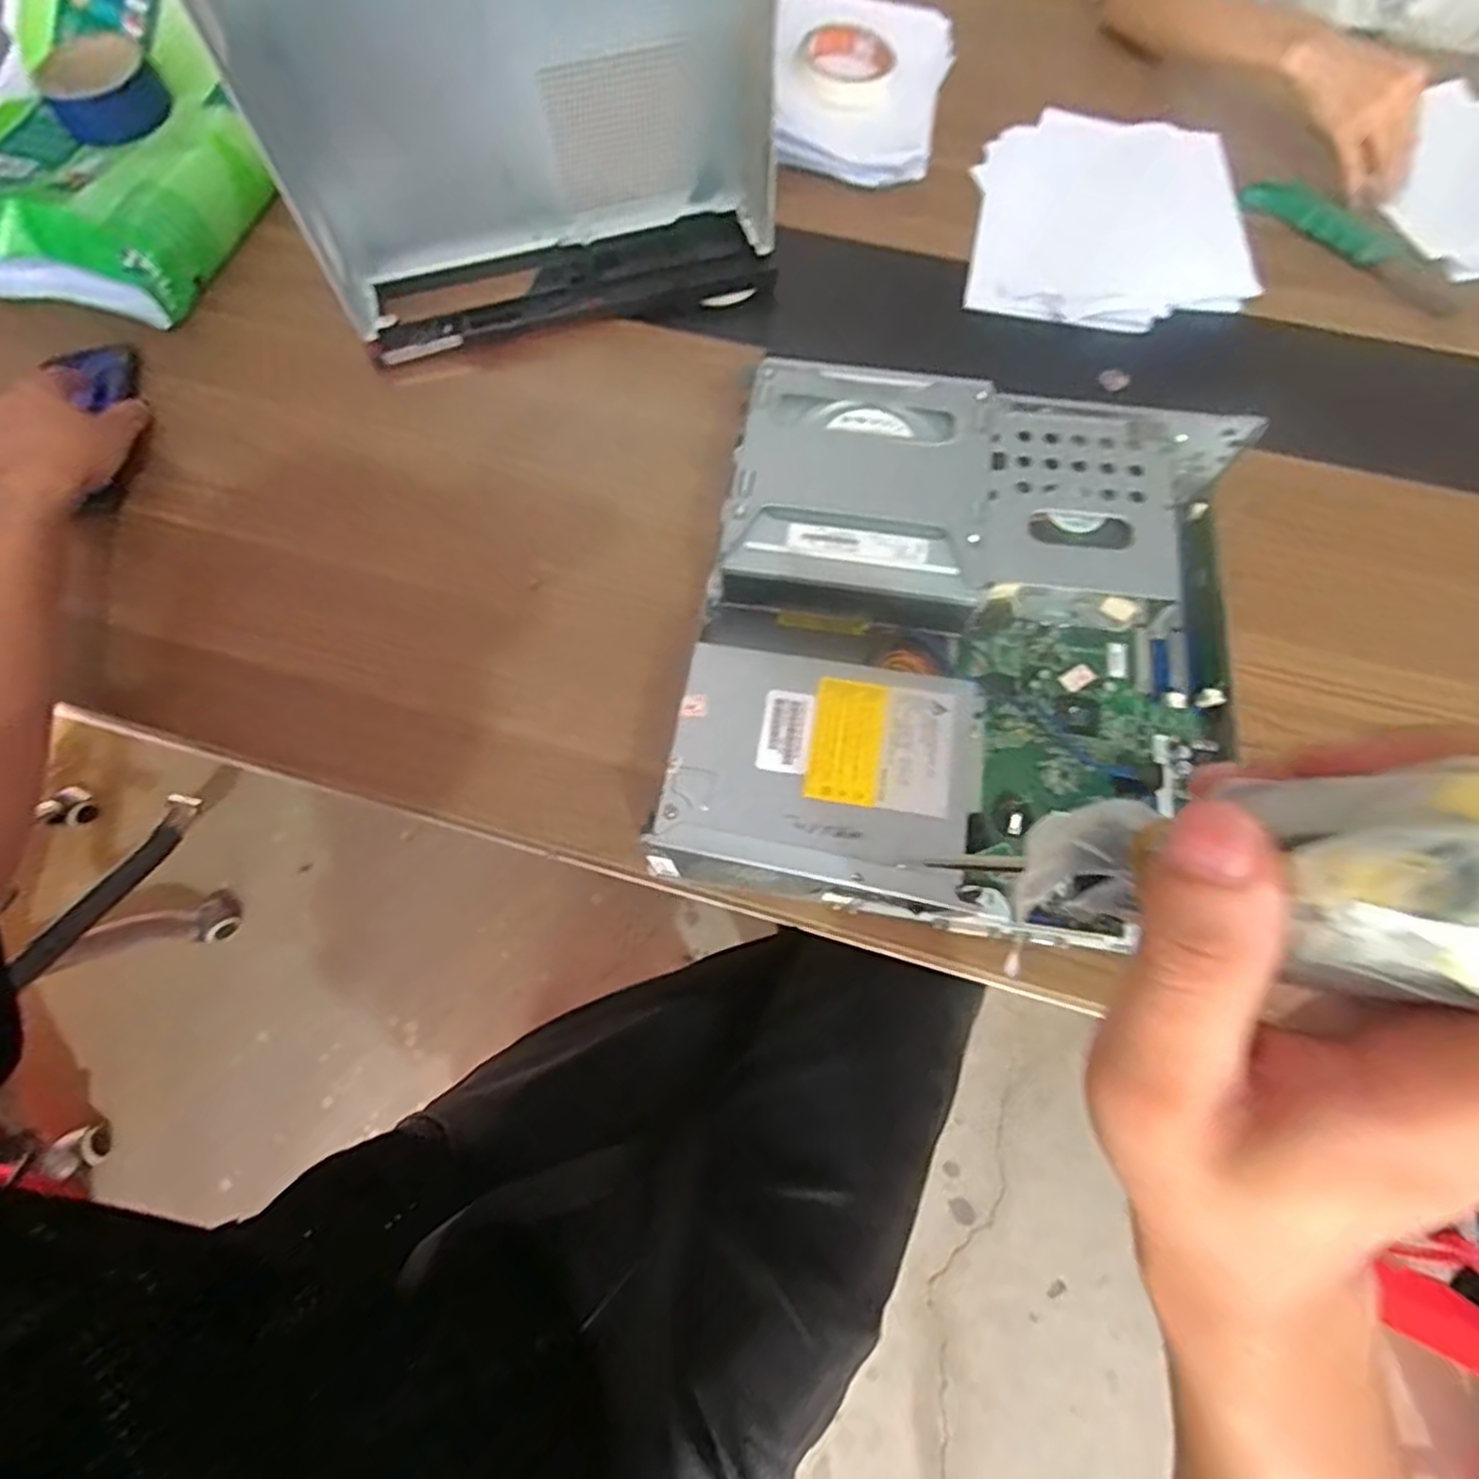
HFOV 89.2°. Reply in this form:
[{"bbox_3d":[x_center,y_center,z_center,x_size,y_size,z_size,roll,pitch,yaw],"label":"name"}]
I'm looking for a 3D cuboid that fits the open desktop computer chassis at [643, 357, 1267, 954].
[{"bbox_3d":[0.133,-0.053,0.442,0.313,0.088,0.329,9,69,3],"label":"open desktop computer chassis"}]

